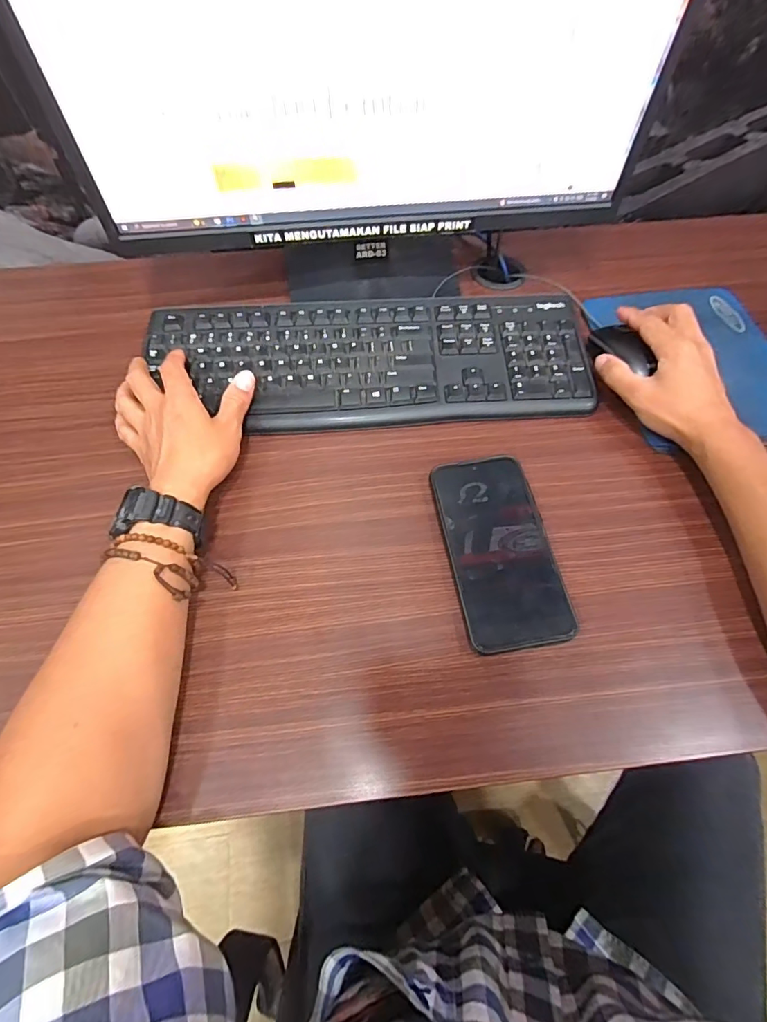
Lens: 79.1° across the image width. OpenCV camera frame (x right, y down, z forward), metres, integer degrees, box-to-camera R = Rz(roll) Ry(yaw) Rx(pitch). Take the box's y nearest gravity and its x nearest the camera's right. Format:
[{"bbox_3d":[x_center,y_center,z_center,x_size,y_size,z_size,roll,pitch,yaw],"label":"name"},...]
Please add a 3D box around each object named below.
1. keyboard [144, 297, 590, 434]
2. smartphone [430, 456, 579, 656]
[{"bbox_3d":[-0.014,-0.152,0.462,0.426,0.024,0.160,1,61,1],"label":"keyboard"},{"bbox_3d":[0.092,0.029,0.373,0.078,0.017,0.160,-8,61,-4],"label":"smartphone"}]

